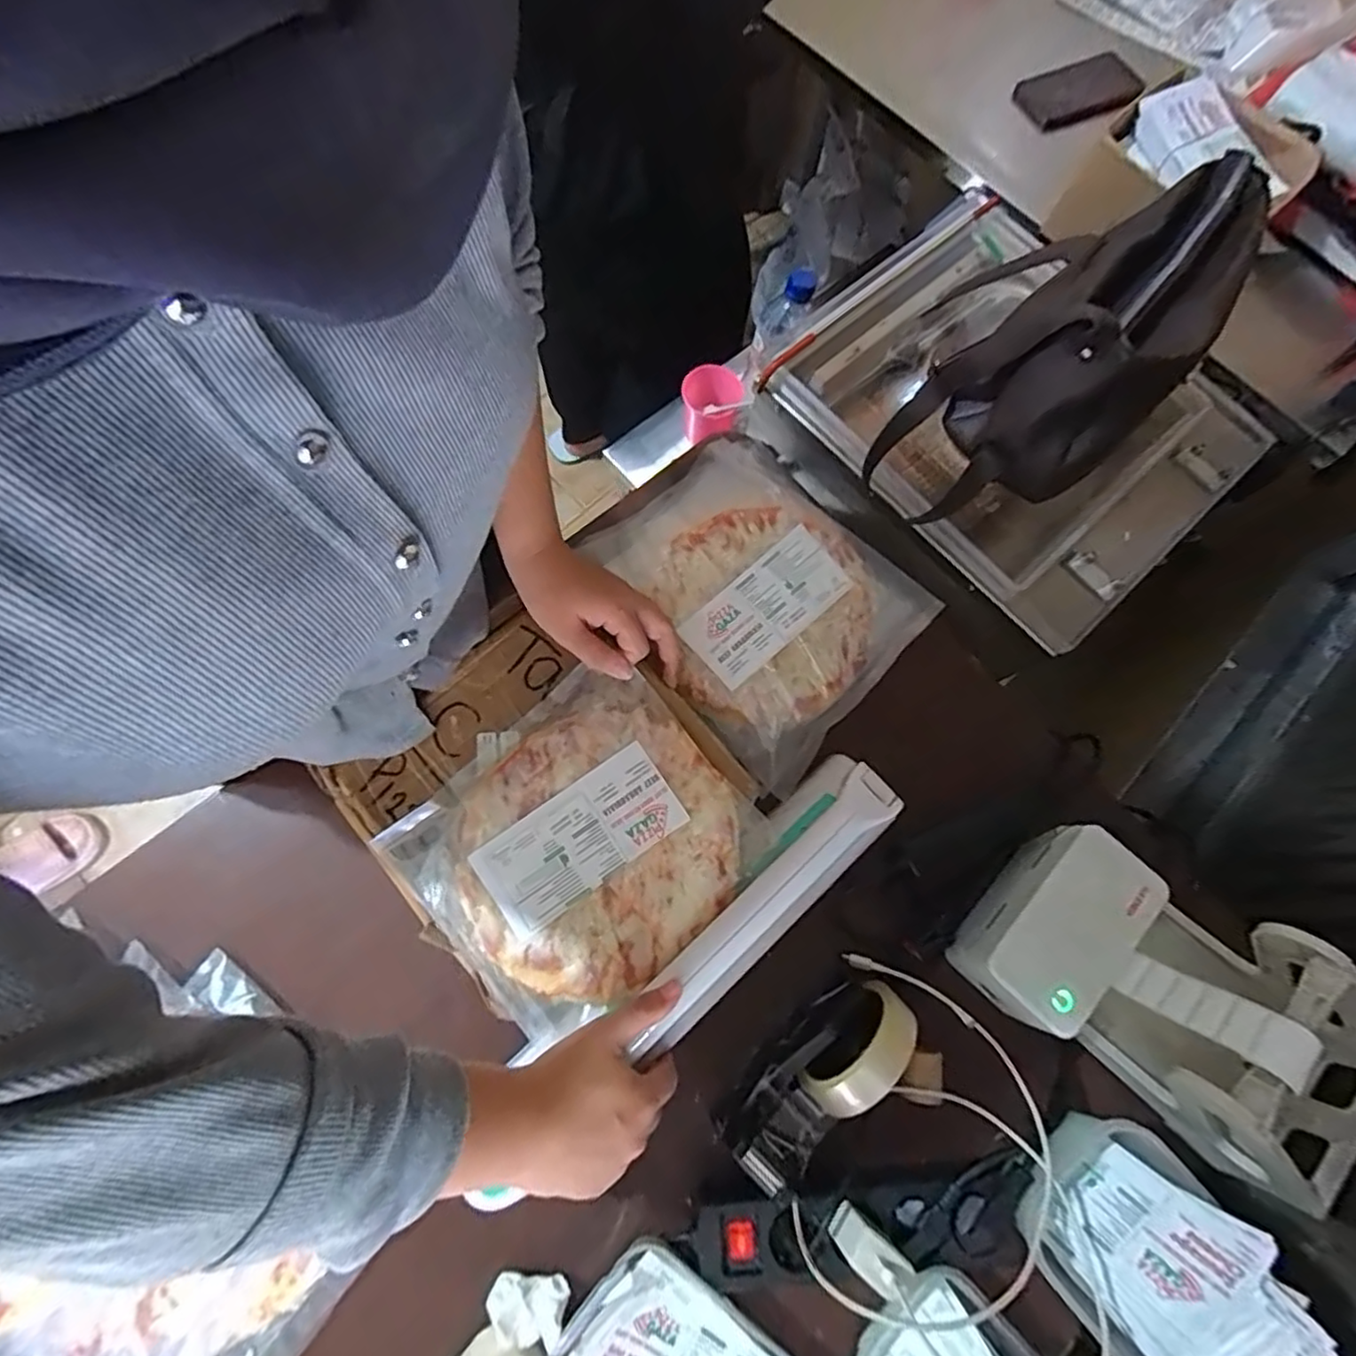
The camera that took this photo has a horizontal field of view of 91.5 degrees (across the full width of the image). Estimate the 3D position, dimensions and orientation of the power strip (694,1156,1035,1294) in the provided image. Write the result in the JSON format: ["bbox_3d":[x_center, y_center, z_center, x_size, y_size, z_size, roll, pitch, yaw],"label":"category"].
[{"bbox_3d":[0.134,0.395,0.479,0.238,0.038,0.065,-3,73,-3],"label":"power strip"}]

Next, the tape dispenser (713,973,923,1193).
[{"bbox_3d":[0.103,0.295,0.493,0.155,0.077,0.060,-39,78,-13],"label":"tape dispenser"}]

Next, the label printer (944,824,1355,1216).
[{"bbox_3d":[0.374,0.239,0.485,0.274,0.122,0.146,35,75,8],"label":"label printer"}]

